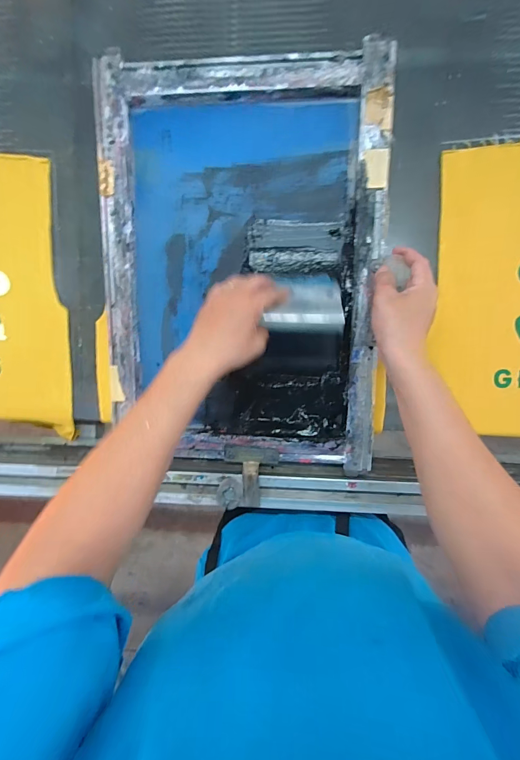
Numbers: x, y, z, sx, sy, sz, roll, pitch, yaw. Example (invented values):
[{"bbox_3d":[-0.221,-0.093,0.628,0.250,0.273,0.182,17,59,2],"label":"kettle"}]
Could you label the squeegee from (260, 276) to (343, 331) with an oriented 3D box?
[{"bbox_3d":[0.060,-0.103,0.465,0.091,0.123,0.021,1,132,5],"label":"squeegee"}]

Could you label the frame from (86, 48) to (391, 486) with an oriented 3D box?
[{"bbox_3d":[-0.029,-0.150,0.513,0.394,0.063,0.547,2,94,6],"label":"frame"}]

